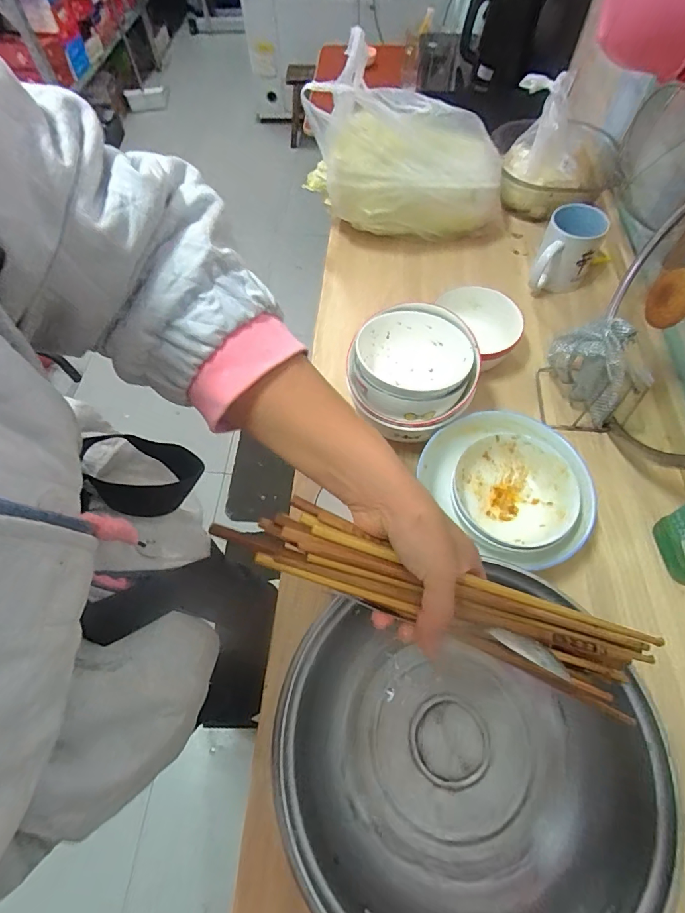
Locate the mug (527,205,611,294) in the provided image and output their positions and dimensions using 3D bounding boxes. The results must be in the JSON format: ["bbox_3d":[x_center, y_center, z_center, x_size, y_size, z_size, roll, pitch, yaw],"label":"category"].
[{"bbox_3d":[0.337,-0.308,0.675,0.079,0.096,0.100,18,63,11],"label":"mug"}]

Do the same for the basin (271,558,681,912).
[{"bbox_3d":[0.101,0.228,0.354,0.279,0.094,0.264,-1,61,1],"label":"basin"}]

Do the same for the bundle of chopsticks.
[{"bbox_3d":[0.058,0.090,0.286,0.275,0.024,0.051,21,63,1],"label":"bundle of chopsticks"}]

